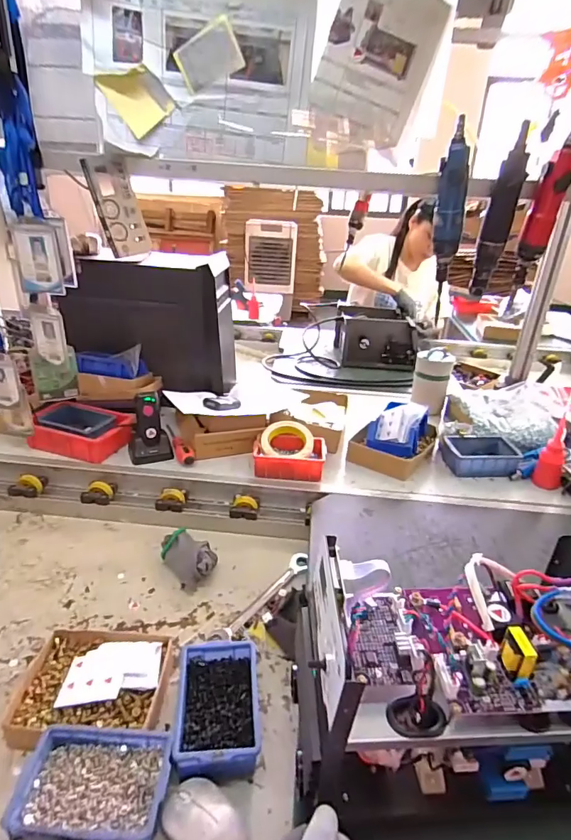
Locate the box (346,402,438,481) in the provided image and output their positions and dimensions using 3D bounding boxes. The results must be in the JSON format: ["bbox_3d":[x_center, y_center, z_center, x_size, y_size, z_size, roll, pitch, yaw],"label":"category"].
[{"bbox_3d":[0.246,0.029,1.018,0.156,0.101,0.197,16,29,25],"label":"box"}]

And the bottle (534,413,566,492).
[{"bbox_3d":[0.545,0.064,0.922,0.050,0.161,0.059,19,30,29],"label":"bottle"}]

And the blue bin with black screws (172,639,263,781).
[{"bbox_3d":[-0.084,0.358,0.572,0.098,0.057,0.153,-1,27,-8],"label":"blue bin with black screws"}]

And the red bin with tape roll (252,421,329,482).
[{"bbox_3d":[0.010,0.061,0.949,0.146,0.071,0.109,4,26,2],"label":"red bin with tape roll"}]

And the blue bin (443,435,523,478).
[{"bbox_3d":[0.427,0.080,1.002,0.156,0.053,0.110,-1,27,-8],"label":"blue bin"}]

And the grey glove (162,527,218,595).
[{"bbox_3d":[-0.167,0.240,0.801,0.071,0.056,0.113,-17,33,-35],"label":"grey glove"}]

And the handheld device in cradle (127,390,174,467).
[{"bbox_3d":[-0.287,0.018,0.962,0.085,0.133,0.055,-9,29,-22],"label":"handheld device in cradle"}]

